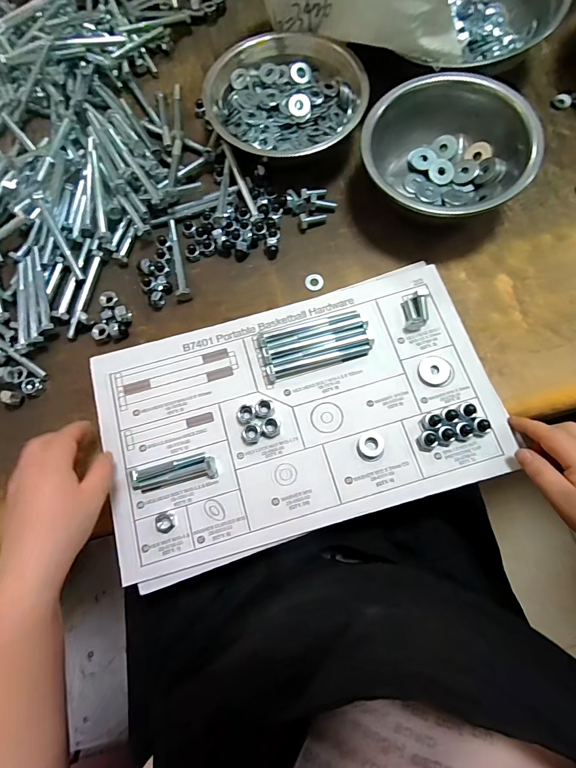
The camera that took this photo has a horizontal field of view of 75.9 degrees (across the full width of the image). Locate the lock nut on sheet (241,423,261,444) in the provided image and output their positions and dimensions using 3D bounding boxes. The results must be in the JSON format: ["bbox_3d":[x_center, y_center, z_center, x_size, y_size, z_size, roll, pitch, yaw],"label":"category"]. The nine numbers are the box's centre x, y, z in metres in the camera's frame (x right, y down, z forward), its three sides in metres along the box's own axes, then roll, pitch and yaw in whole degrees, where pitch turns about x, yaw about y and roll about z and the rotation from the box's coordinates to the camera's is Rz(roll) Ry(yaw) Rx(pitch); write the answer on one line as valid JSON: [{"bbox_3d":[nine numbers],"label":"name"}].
[{"bbox_3d":[-0.036,0.048,0.358,0.018,0.008,0.019,-1,75,2],"label":"lock nut on sheet"}]

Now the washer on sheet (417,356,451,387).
[{"bbox_3d":[0.147,-0.013,0.370,0.031,0.004,0.030,-1,75,2],"label":"washer on sheet"}]

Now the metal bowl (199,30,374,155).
[{"bbox_3d":[-0.003,-0.341,0.445,0.177,0.063,0.177,-1,75,2],"label":"metal bowl"}]

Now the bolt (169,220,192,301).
[{"bbox_3d":[-0.127,-0.145,0.417,0.015,0.013,0.105,-14,75,-1],"label":"bolt"}]

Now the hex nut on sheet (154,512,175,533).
[{"bbox_3d":[-0.113,0.127,0.339,0.017,0.005,0.016,9,76,5],"label":"hex nut on sheet"}]

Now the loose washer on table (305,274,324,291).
[{"bbox_3d":[0.030,-0.114,0.415,0.020,0.004,0.021,-1,75,2],"label":"loose washer on table"}]

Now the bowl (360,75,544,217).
[{"bbox_3d":[0.163,-0.241,0.402,0.159,0.071,0.157,-1,75,2],"label":"bowl"}]

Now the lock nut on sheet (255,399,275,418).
[{"bbox_3d":[-0.023,0.025,0.363,0.018,0.010,0.017,-1,75,2],"label":"lock nut on sheet"}]

